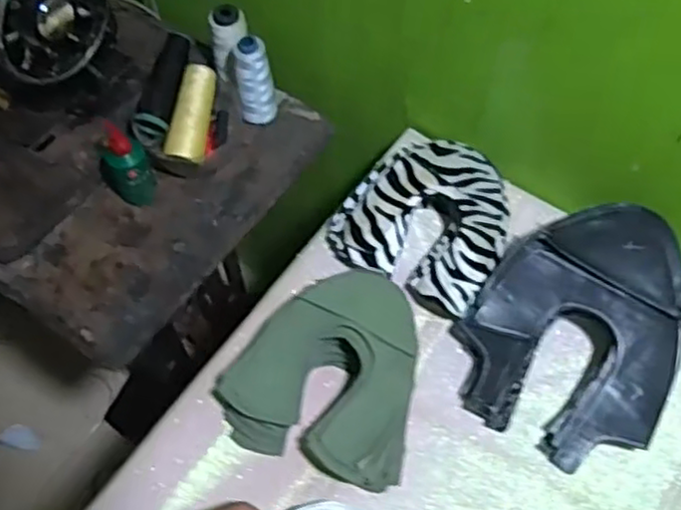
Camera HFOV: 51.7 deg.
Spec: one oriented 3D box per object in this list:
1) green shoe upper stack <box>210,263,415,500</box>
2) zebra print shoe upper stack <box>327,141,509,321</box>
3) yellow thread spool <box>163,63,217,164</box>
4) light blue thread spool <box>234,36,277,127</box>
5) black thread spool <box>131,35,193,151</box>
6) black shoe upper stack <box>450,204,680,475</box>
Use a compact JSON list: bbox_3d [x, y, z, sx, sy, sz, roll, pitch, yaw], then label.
[{"bbox_3d":[-0.016,0.108,0.658,0.176,0.077,0.181,12,61,7],"label":"green shoe upper stack"},{"bbox_3d":[0.092,-0.040,0.730,0.167,0.067,0.172,23,63,13],"label":"zebra print shoe upper stack"},{"bbox_3d":[-0.168,-0.160,0.798,0.037,0.039,0.117,7,75,4],"label":"yellow thread spool"},{"bbox_3d":[-0.098,-0.199,0.806,0.041,0.105,0.037,-10,61,-6],"label":"light blue thread spool"},{"bbox_3d":[-0.196,-0.188,0.779,0.035,0.044,0.132,14,80,8],"label":"black thread spool"},{"bbox_3d":[0.227,0.068,0.658,0.194,0.100,0.222,30,64,16],"label":"black shoe upper stack"}]

